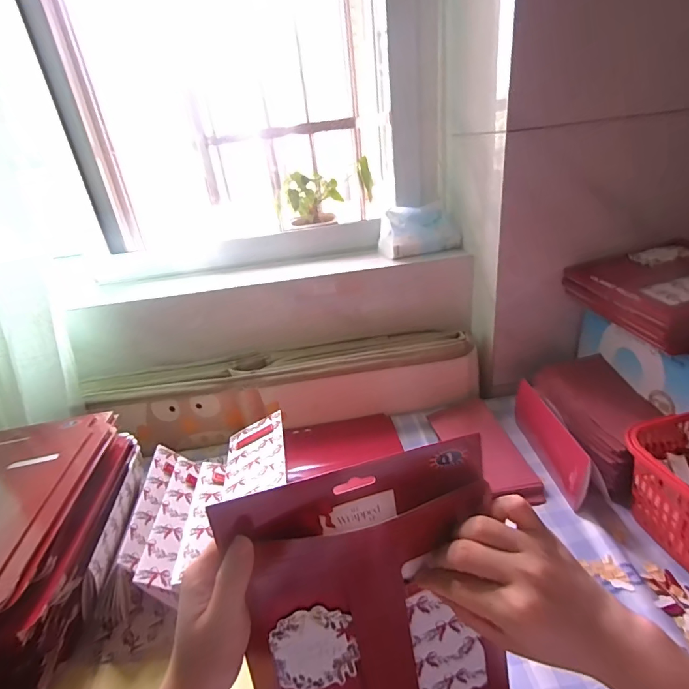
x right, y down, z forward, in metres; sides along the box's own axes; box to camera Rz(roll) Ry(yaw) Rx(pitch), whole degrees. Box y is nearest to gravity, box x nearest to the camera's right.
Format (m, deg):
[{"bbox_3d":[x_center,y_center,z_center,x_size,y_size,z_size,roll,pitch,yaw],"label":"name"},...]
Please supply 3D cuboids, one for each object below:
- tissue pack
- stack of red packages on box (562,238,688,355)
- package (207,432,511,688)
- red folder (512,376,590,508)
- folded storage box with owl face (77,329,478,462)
[{"bbox_3d":[0.133,-0.209,0.738,0.134,0.075,0.072,-10,27,-7],"label":"tissue pack"},{"bbox_3d":[0.467,-0.076,0.539,0.236,0.069,0.201,-9,27,-4],"label":"stack of red packages on box"},{"bbox_3d":[0.025,0.198,0.303,0.188,0.230,0.030,-12,9,-10],"label":"package"},{"bbox_3d":[0.270,0.124,0.541,0.012,0.082,0.178,-6,27,1],"label":"red folder"},{"bbox_3d":[-0.087,0.078,0.685,0.604,0.115,0.093,-7,27,1],"label":"folded storage box with owl face"}]

